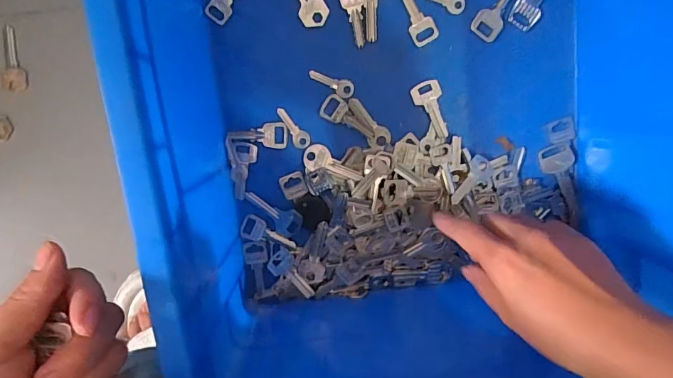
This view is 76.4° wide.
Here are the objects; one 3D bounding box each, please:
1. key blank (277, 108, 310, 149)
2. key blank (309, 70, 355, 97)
[{"bbox_3d":[-0.037,-0.050,0.356,0.014,0.004,0.038,-36,99,3],"label":"key blank"},{"bbox_3d":[-0.004,-0.086,0.349,0.038,0.004,0.014,19,97,-6],"label":"key blank"}]

